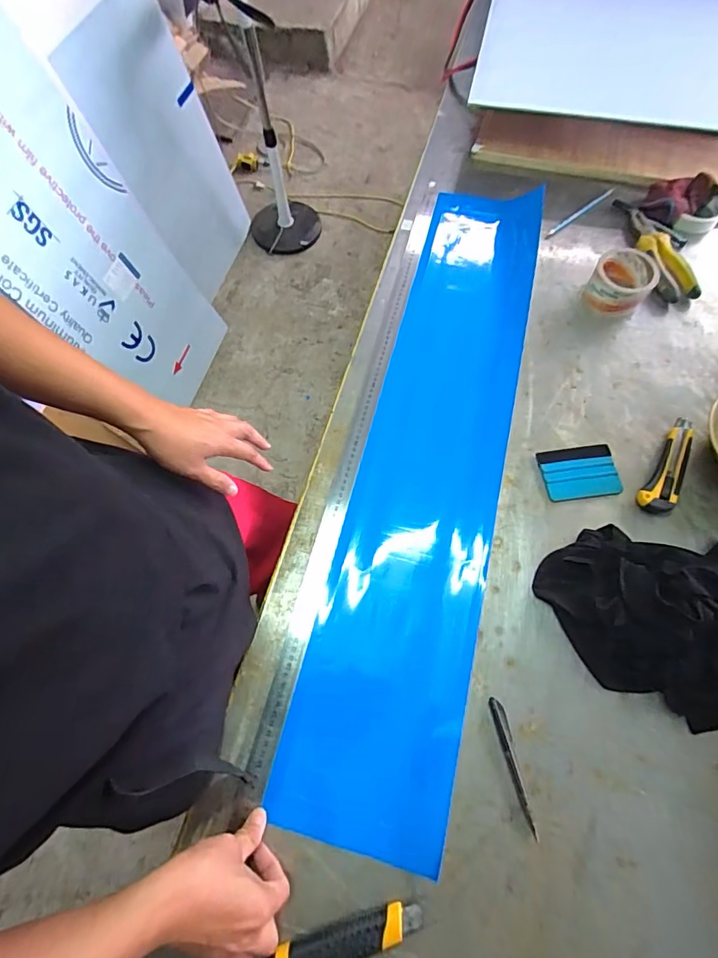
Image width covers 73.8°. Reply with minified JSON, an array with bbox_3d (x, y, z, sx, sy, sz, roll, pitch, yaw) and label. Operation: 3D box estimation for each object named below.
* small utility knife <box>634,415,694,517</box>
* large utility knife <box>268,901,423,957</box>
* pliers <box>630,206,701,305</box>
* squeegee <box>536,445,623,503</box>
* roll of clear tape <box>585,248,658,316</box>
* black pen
[{"bbox_3d":[0.409,-0.017,0.624,0.040,0.023,0.144,32,71,16],"label":"small utility knife"},{"bbox_3d":[-0.015,0.431,0.441,0.148,0.020,0.038,-22,67,-7],"label":"large utility knife"},{"bbox_3d":[0.463,-0.361,0.760,0.064,0.031,0.197,-15,66,-4],"label":"pliers"},{"bbox_3d":[0.291,-0.008,0.633,0.095,0.004,0.072,-7,66,0],"label":"squeegee"},{"bbox_3d":[0.398,-0.297,0.729,0.086,0.050,0.092,-1,66,3],"label":"roll of clear tape"},{"bbox_3d":[0.163,0.298,0.499,0.014,0.009,0.128,-12,66,-3],"label":"black pen"}]

